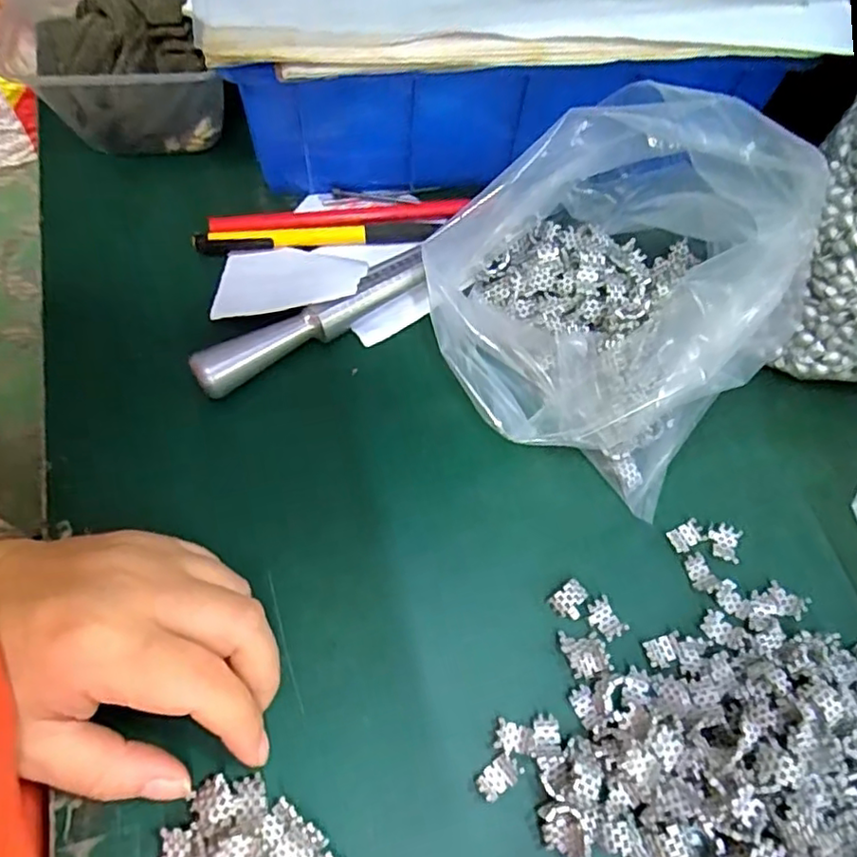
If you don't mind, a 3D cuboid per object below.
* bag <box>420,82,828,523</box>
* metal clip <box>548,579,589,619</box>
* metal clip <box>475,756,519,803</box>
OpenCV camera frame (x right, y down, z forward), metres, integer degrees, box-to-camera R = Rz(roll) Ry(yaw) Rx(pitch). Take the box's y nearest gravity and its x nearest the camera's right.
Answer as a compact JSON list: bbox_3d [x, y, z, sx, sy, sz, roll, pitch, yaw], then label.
[{"bbox_3d":[0.074,-0.054,0.267,0.124,0.109,0.148,-20,68,-12],"label":"bag"},{"bbox_3d":[0.060,0.073,0.266,0.016,0.004,0.013,-36,72,-18],"label":"metal clip"},{"bbox_3d":[0.026,0.133,0.239,0.015,0.004,0.011,-31,71,-16],"label":"metal clip"}]

